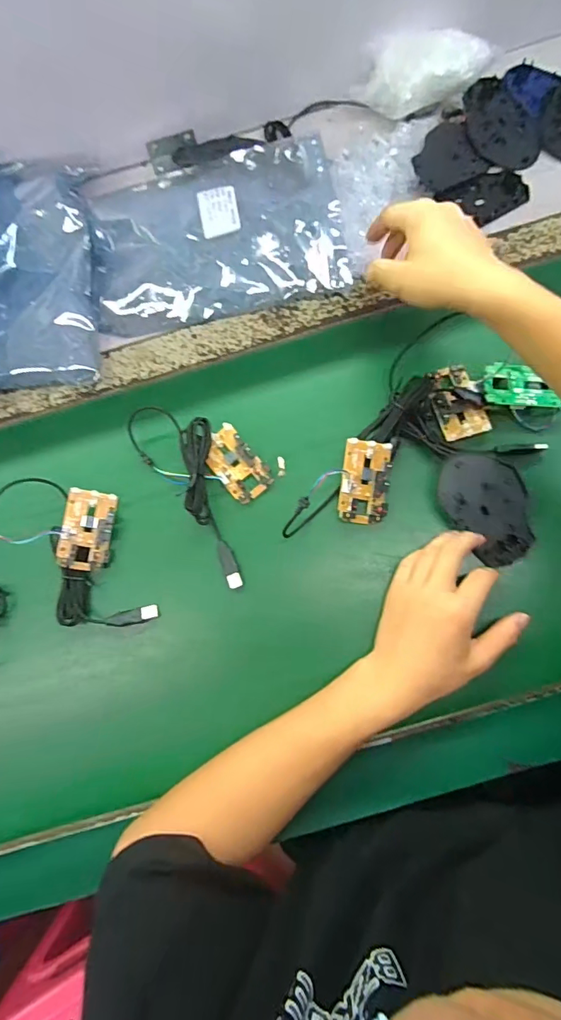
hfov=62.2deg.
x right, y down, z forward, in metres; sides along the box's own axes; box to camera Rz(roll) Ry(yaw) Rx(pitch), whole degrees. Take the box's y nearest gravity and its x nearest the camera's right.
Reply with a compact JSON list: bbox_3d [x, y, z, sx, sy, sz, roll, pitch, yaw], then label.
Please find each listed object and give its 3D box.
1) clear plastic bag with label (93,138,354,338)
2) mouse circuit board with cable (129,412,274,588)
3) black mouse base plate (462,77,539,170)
[{"bbox_3d":[-0.075,-0.305,0.506,0.271,0.035,0.182,-11,80,1],"label":"clear plastic bag with label"},{"bbox_3d":[-0.067,-0.033,0.457,0.095,0.026,0.195,-37,81,-3],"label":"mouse circuit board with cable"},{"bbox_3d":[0.252,-0.437,0.525,0.073,0.011,0.111,-26,80,-1],"label":"black mouse base plate"}]

